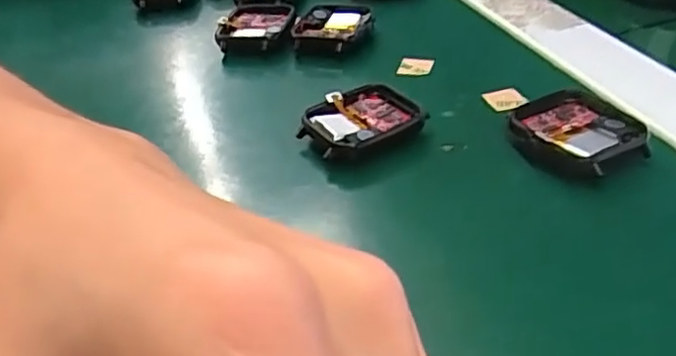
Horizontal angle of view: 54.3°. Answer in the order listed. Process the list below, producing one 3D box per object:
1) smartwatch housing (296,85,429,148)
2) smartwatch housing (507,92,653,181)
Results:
[{"bbox_3d":[0.010,-0.022,0.267,0.042,0.014,0.035,-30,42,-30],"label":"smartwatch housing"},{"bbox_3d":[0.090,-0.016,0.247,0.039,0.013,0.043,-23,39,-23],"label":"smartwatch housing"}]

